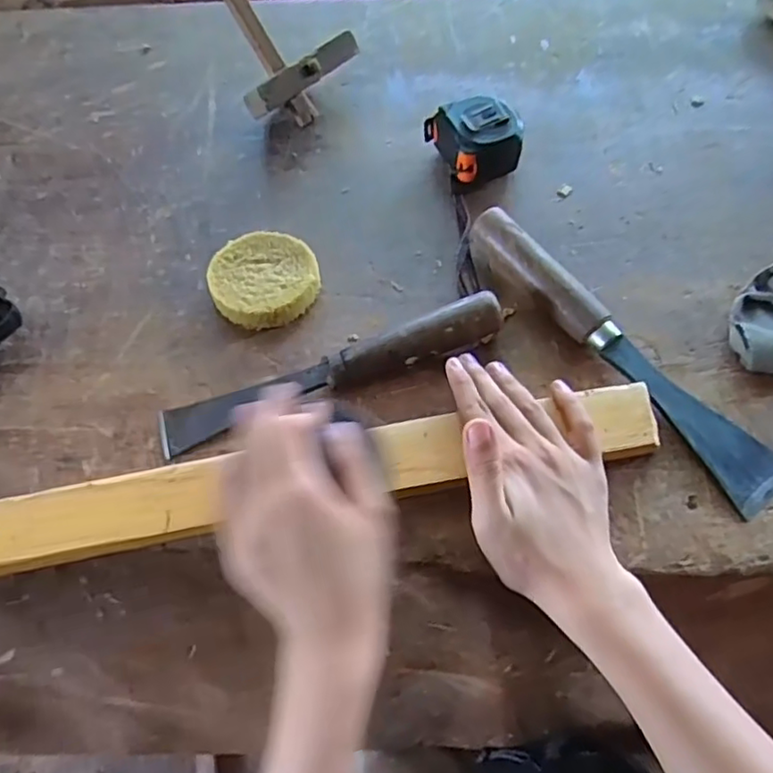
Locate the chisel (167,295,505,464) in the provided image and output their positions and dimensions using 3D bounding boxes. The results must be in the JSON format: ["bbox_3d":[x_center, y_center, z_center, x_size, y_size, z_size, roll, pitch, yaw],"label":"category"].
[{"bbox_3d":[-0.038,-0.011,0.415,0.235,0.036,0.031,-17,62,-6],"label":"chisel"}]

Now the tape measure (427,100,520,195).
[{"bbox_3d":[0.072,-0.198,0.501,0.059,0.047,0.060,-21,62,-9],"label":"tape measure"}]

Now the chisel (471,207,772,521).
[{"bbox_3d":[0.156,-0.031,0.420,0.043,0.029,0.259,-34,65,-15],"label":"chisel"}]

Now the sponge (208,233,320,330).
[{"bbox_3d":[-0.090,-0.078,0.461,0.076,0.020,0.075,-1,61,2],"label":"sponge"}]

